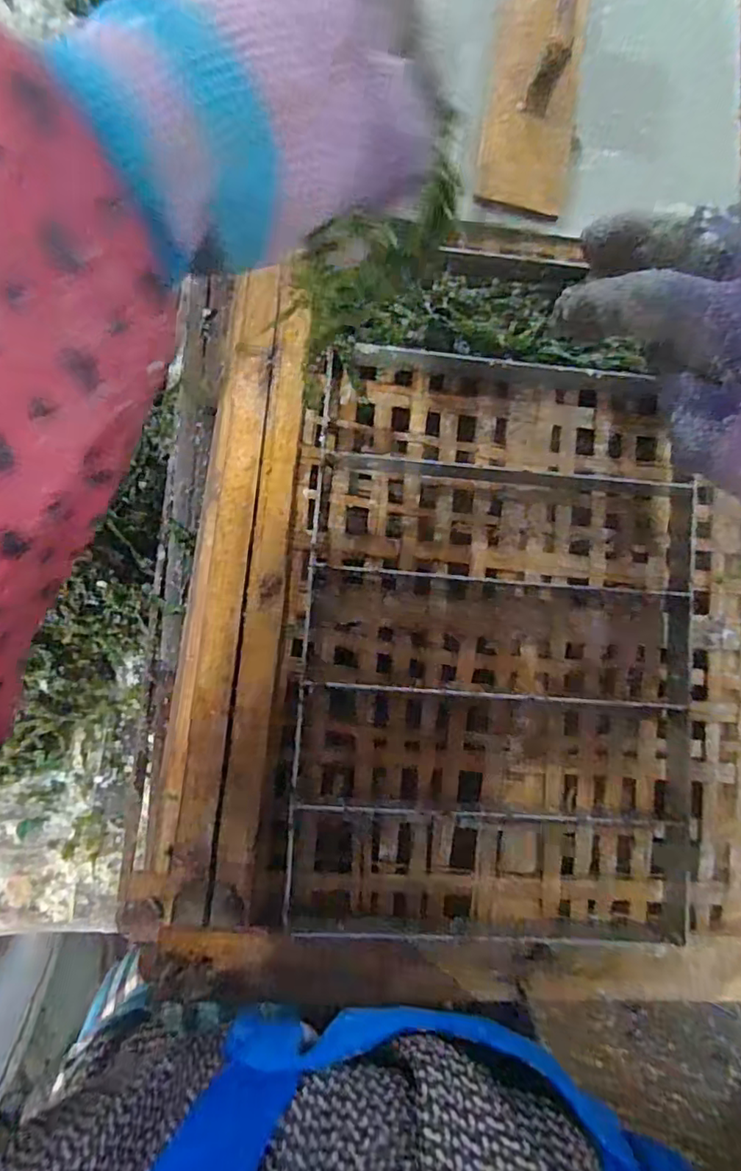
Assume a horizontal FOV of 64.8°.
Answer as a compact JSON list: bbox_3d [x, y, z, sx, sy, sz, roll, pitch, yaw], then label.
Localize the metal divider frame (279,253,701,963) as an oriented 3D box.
[{"bbox_3d":[0.074,0.000,0.309,0.213,0.025,0.362,4,85,-4],"label":"metal divider frame"}]

